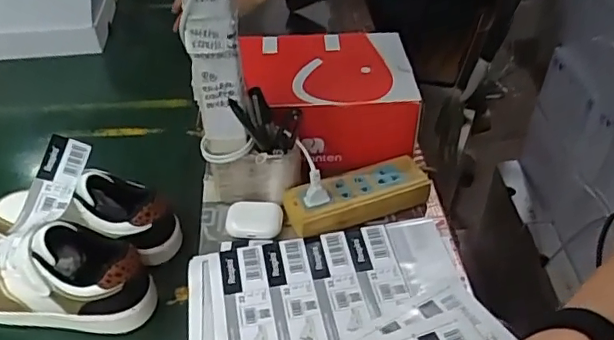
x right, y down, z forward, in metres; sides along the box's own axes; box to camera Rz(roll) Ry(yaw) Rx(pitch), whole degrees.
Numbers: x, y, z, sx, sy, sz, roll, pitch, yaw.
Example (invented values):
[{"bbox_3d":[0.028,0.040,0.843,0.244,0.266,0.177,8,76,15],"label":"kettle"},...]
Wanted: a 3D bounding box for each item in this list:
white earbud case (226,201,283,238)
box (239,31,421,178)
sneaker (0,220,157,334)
[{"bbox_3d":[-0.056,0.049,0.591,0.059,0.018,0.041,-4,40,-5],"label":"white earbud case"},{"bbox_3d":[0.024,-0.090,0.694,0.197,0.096,0.177,-4,40,-6],"label":"box"},{"bbox_3d":[-0.254,0.095,0.542,0.207,0.085,0.077,4,40,4],"label":"sneaker"}]

